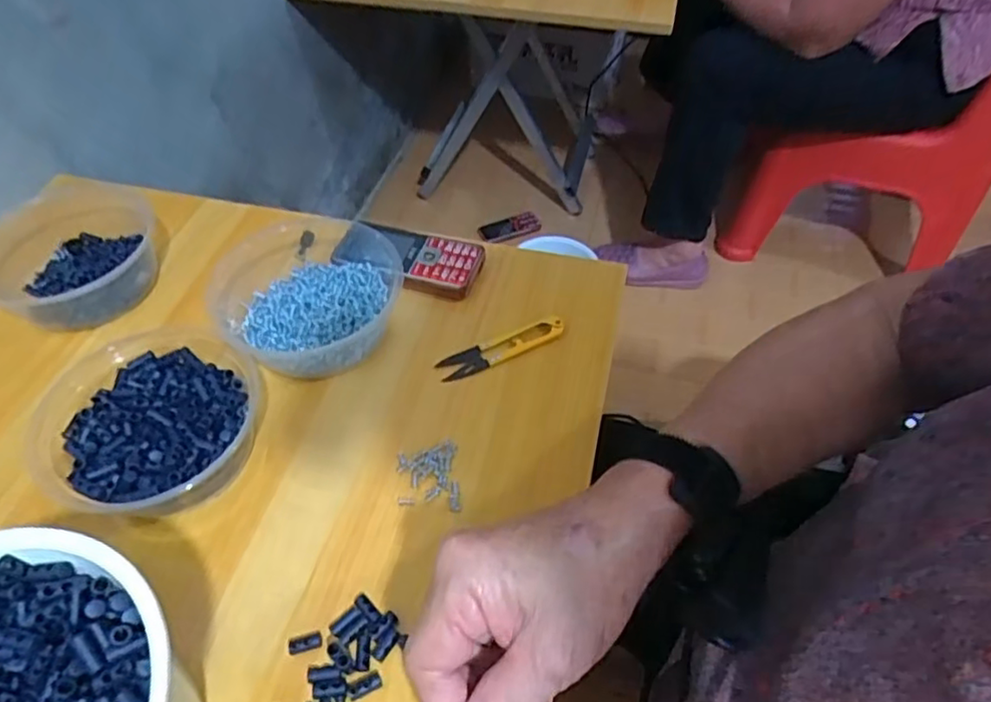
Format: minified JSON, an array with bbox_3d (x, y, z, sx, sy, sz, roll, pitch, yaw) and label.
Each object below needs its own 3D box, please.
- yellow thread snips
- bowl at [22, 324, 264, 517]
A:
[{"bbox_3d":[0.005,-0.004,0.493,0.105,0.009,0.024,-20,53,-15],"label":"yellow thread snips"},{"bbox_3d":[-0.236,0.054,0.418,0.140,0.053,0.148,0,51,0],"label":"bowl"}]

